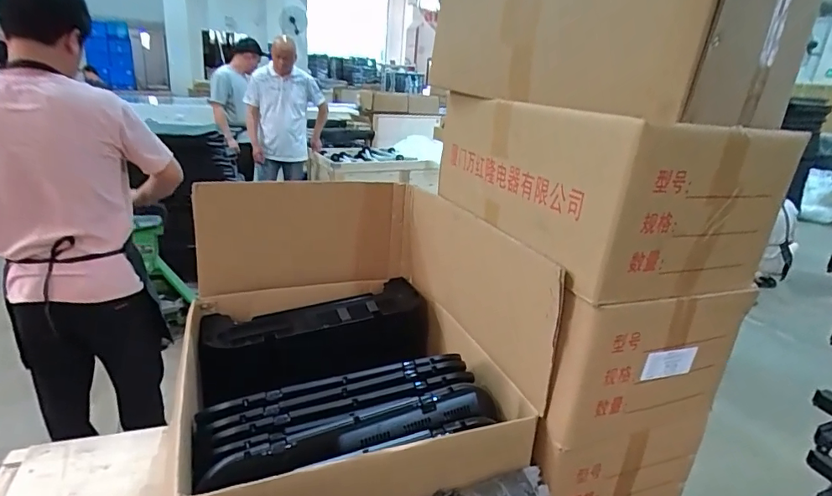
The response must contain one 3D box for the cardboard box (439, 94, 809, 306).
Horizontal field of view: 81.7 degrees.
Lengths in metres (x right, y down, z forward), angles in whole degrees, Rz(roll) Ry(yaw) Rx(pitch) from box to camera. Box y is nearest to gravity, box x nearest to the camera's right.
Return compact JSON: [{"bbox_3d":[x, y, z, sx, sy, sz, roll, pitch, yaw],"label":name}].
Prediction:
[{"bbox_3d":[0.289,-0.133,0.885,0.317,0.234,0.545,-6,23,-24],"label":"cardboard box"}]

